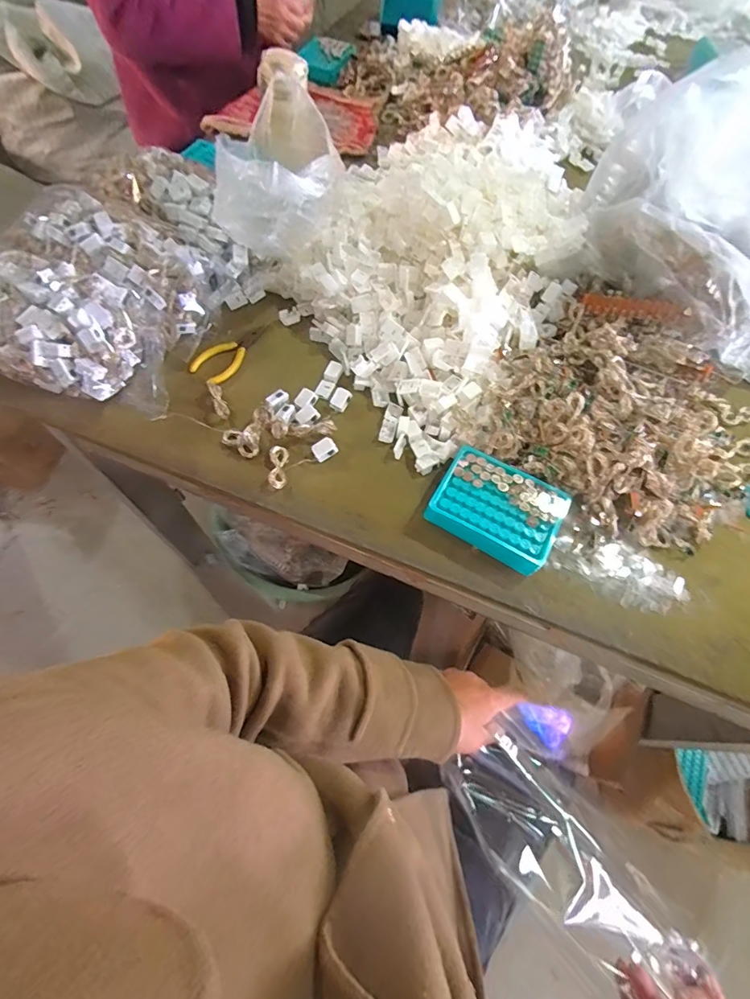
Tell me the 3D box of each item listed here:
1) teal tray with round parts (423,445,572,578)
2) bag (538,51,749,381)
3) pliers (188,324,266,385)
[{"bbox_3d":[0.134,0.009,0.492,0.129,0.030,0.101,29,67,11],"label":"teal tray with round parts"},{"bbox_3d":[0.442,-0.321,0.533,0.378,0.258,0.205,28,66,10],"label":"bag"},{"bbox_3d":[-0.189,-0.197,0.588,0.047,0.015,0.118,29,67,11],"label":"pliers"}]

